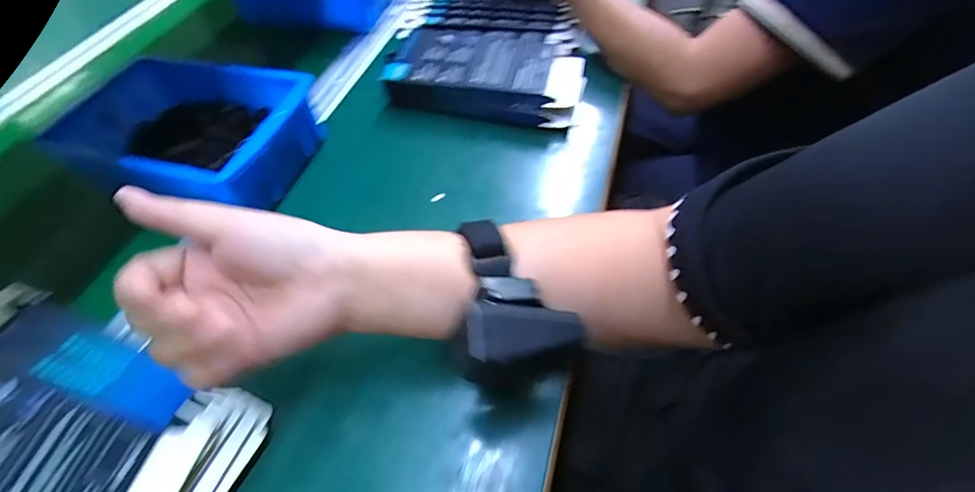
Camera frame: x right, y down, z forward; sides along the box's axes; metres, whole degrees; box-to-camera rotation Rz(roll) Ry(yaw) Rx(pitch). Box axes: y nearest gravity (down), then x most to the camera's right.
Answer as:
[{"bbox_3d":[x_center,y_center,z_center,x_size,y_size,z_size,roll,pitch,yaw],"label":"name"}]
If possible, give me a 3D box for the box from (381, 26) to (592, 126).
[{"bbox_3d":[0.001,-0.178,0.453,0.196,0.047,0.111,11,57,11],"label":"box"}]

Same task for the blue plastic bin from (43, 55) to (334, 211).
[{"bbox_3d":[-0.272,-0.101,0.387,0.206,0.059,0.137,13,57,12],"label":"blue plastic bin"}]

